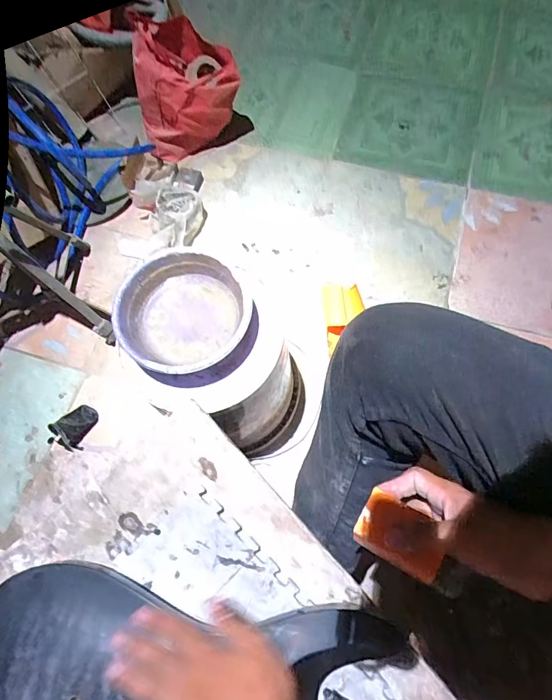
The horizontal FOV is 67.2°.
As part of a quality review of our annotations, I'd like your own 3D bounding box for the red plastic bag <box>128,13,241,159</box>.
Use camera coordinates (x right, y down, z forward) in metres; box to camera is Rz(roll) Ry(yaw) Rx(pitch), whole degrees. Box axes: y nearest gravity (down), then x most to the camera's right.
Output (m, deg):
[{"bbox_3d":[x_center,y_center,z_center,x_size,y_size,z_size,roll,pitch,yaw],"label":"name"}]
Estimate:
[{"bbox_3d":[-0.267,-0.722,1.160,0.276,0.292,0.218,-32,70,-10],"label":"red plastic bag"}]

